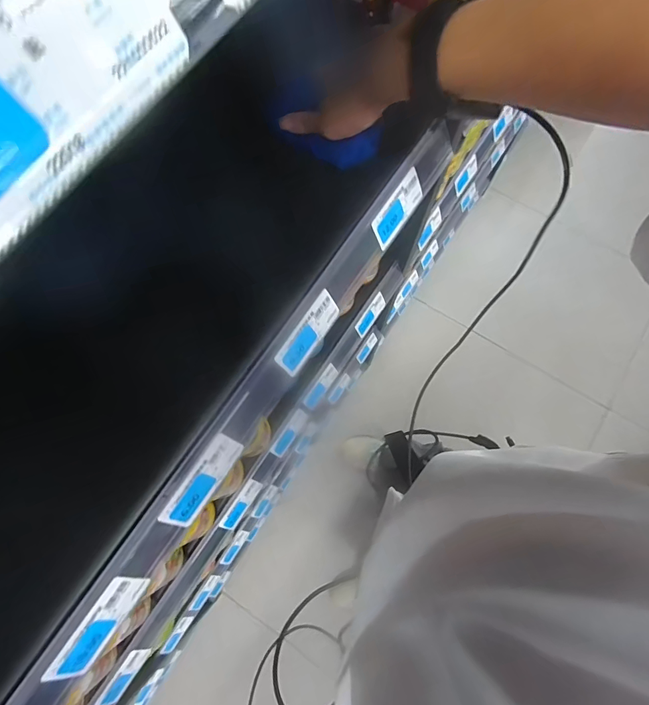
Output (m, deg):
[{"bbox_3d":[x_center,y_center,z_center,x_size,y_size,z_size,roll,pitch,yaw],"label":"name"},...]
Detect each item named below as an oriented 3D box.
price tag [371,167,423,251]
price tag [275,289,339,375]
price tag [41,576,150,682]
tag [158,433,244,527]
[{"bbox_3d":[0.075,-0.145,0.406,0.004,0.042,0.081,25,74,37],"label":"price tag"},{"bbox_3d":[-0.014,-0.017,0.368,0.004,0.035,0.079,24,73,37],"label":"price tag"},{"bbox_3d":[-0.172,0.210,0.307,0.004,0.040,0.078,26,75,34],"label":"price tag"},{"bbox_3d":[-0.100,0.107,0.333,0.004,0.035,0.079,23,72,37],"label":"tag"}]

